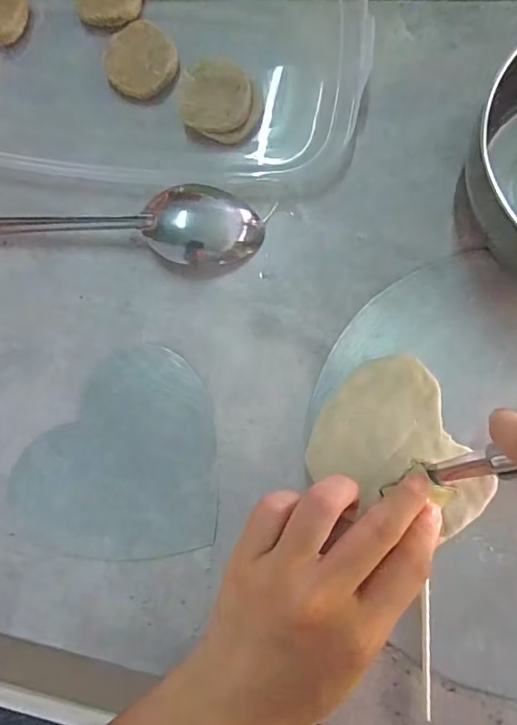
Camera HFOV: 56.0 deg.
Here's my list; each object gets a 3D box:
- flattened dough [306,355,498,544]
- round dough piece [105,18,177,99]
[{"bbox_3d":[0.072,0.042,0.235,0.086,0.004,0.071,37,88,5],"label":"flattened dough"},{"bbox_3d":[-0.062,-0.159,0.257,0.038,0.007,0.036,0,85,2],"label":"round dough piece"}]

